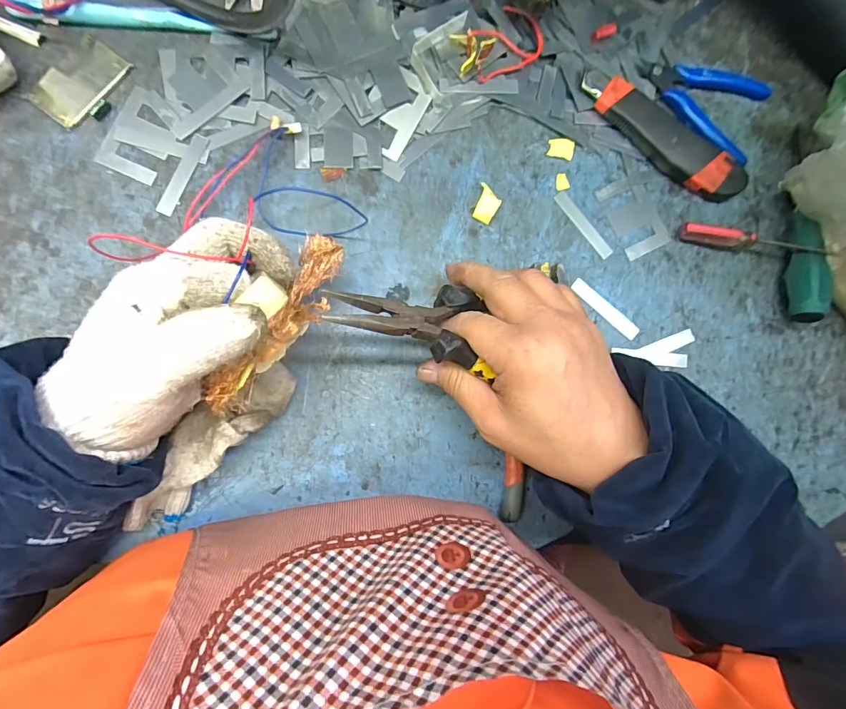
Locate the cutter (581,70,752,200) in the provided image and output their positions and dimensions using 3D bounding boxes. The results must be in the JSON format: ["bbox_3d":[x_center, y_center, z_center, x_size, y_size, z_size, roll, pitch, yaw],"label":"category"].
[{"bbox_3d":[0.202,-0.185,0.361,0.155,0.020,0.039,38,82,-3],"label":"cutter"}]

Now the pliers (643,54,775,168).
[{"bbox_3d":[0.242,-0.221,0.373,0.107,0.017,0.083,28,83,-4],"label":"pliers"}]

